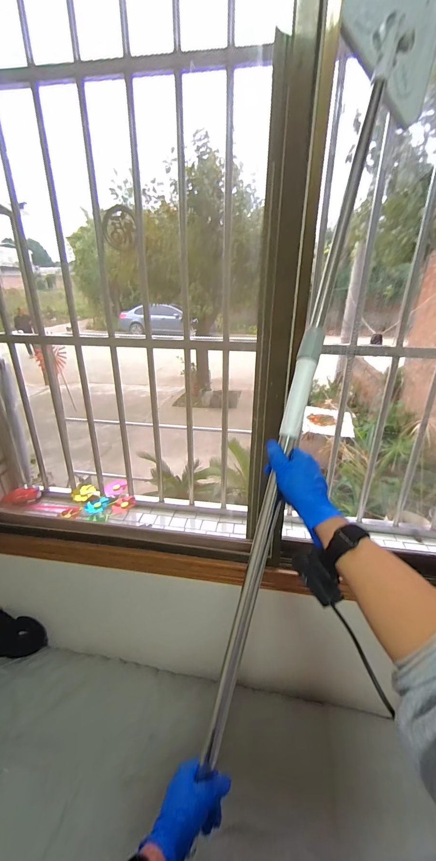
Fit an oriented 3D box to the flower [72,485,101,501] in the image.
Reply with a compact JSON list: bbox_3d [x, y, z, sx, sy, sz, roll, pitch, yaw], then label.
[{"bbox_3d":[-0.550,0.257,1.341,0.102,0.033,0.074,-15,29,-31],"label":"flower"}]

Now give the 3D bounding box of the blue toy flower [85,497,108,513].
[{"bbox_3d":[-0.483,0.307,1.294,0.093,0.050,0.054,-10,26,-22],"label":"blue toy flower"}]

